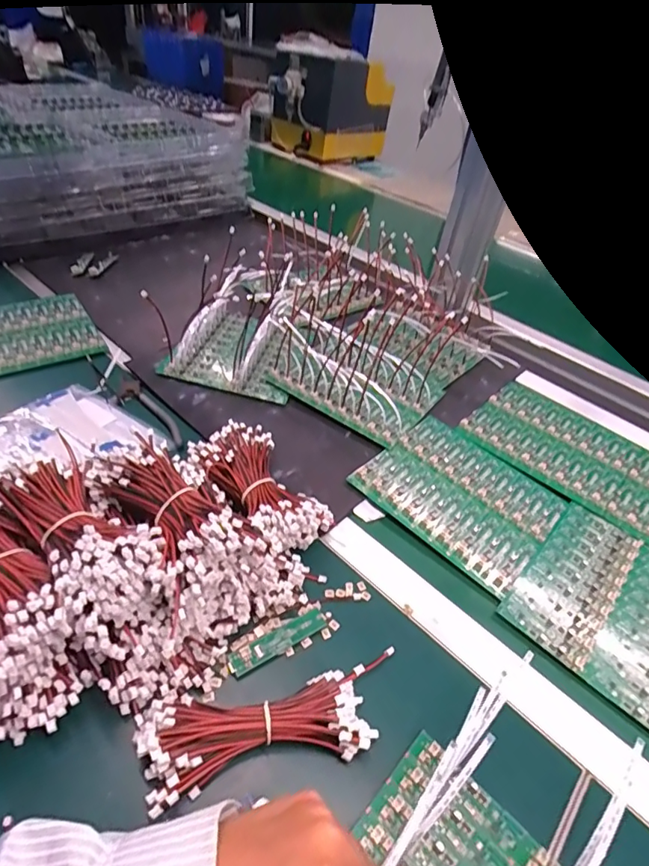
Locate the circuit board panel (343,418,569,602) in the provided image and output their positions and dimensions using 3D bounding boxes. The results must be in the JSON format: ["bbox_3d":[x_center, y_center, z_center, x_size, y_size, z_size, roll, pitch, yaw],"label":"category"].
[{"bbox_3d":[0.155,0.067,0.546,0.196,0.010,0.170,35,49,27],"label":"circuit board panel"}]

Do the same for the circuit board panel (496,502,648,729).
[{"bbox_3d":[0.285,0.164,0.456,0.168,0.004,0.190,35,49,27],"label":"circuit board panel"}]

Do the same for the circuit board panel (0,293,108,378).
[{"bbox_3d":[-0.430,-0.134,0.670,0.199,0.023,0.175,-21,50,-28],"label":"circuit board panel"}]

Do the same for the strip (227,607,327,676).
[{"bbox_3d":[-0.038,0.173,0.401,0.086,0.006,0.019,-19,59,-28],"label":"strip"}]

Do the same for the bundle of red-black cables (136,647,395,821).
[{"bbox_3d":[-0.033,0.206,0.340,0.183,0.030,0.061,-6,44,-15],"label":"bundle of red-black cables"}]

